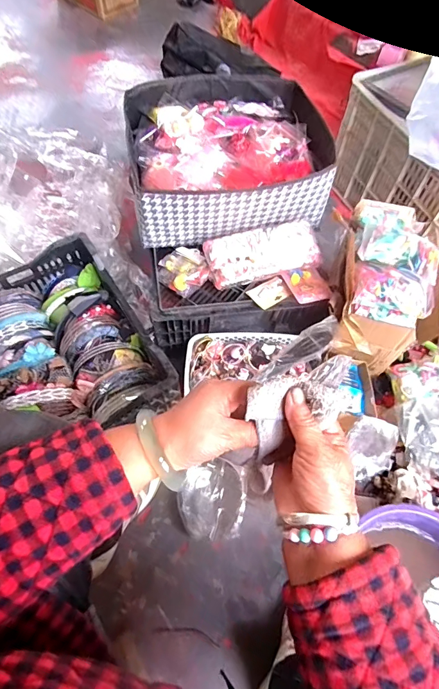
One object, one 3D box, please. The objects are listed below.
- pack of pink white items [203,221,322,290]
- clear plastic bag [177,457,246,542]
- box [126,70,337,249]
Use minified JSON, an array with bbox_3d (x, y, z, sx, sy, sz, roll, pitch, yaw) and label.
[{"bbox_3d":[0.089,-0.192,0.775,0.237,0.056,0.104,-13,64,-9],"label":"pack of pink white items"},{"bbox_3d":[-0.014,0.311,0.755,0.128,0.029,0.145,10,62,3],"label":"clear plastic bag"},{"bbox_3d":[0.012,-0.419,0.828,0.399,0.136,0.380,-6,63,-6],"label":"box"}]

